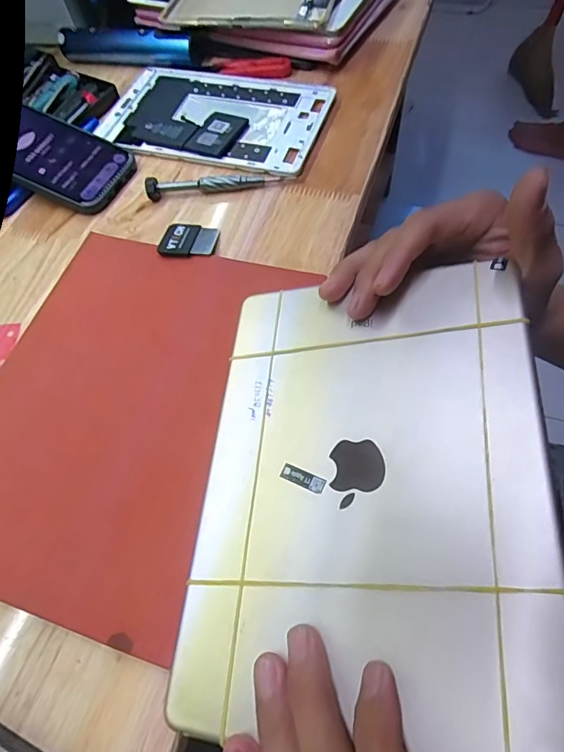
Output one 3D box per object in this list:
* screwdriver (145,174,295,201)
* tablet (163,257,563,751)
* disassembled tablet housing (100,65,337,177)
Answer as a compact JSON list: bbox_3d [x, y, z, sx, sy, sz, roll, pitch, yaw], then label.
[{"bbox_3d":[-0.053,-0.161,0.370,0.120,0.013,0.013,-8,62,2],"label":"screwdriver"},{"bbox_3d":[0.037,0.045,0.219,0.164,0.004,0.227,-3,61,21],"label":"tablet"},{"bbox_3d":[-0.062,-0.246,0.417,0.201,0.008,0.125,16,66,11],"label":"disassembled tablet housing"}]

